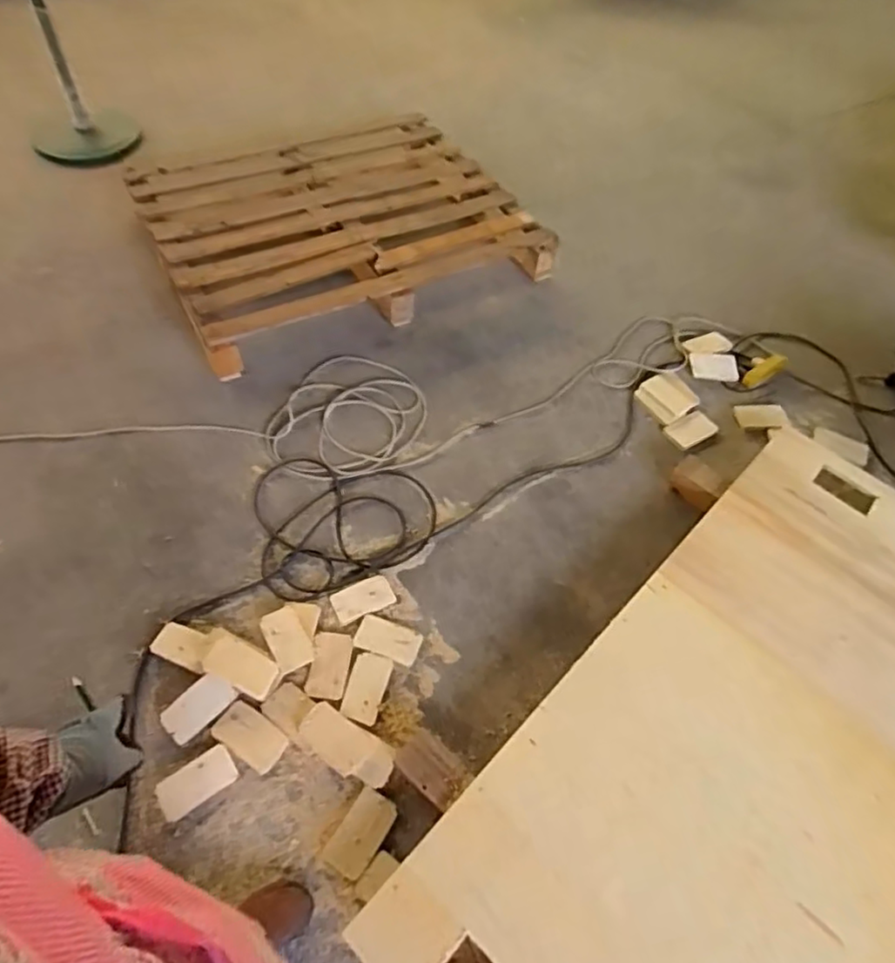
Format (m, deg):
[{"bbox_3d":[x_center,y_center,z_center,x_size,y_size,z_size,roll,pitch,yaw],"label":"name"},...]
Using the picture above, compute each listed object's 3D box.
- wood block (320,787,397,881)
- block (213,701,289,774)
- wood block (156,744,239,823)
[{"bbox_3d":[-0.165,0.666,1.200,0.080,0.018,0.144,29,56,16],"label":"wood block"},{"bbox_3d":[-0.397,0.518,1.283,0.140,0.045,0.083,28,56,16],"label":"block"},{"bbox_3d":[-0.485,0.582,1.224,0.141,0.014,0.078,-29,60,-24],"label":"wood block"}]

